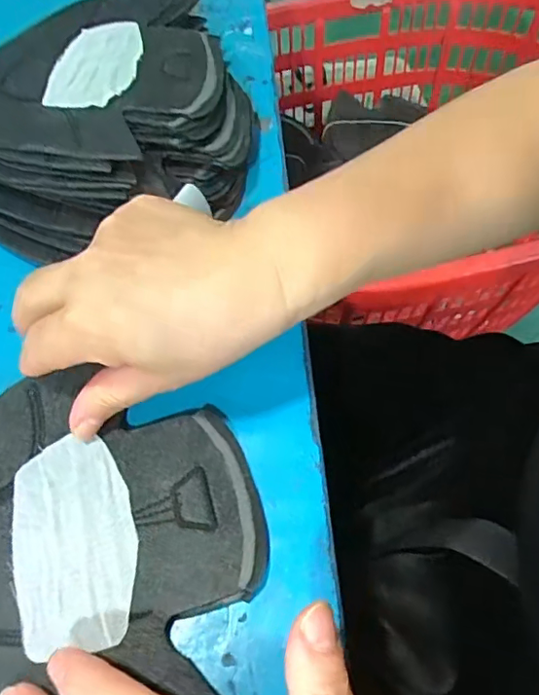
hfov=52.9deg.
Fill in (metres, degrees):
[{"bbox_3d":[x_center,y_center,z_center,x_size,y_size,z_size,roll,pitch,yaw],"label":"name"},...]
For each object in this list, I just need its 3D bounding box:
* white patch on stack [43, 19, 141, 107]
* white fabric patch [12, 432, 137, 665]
[{"bbox_3d":[-0.105,-0.175,0.331,0.051,0.004,0.087,1,58,4],"label":"white patch on stack"},{"bbox_3d":[-0.087,0.084,0.241,0.052,0.005,0.090,-15,62,-9],"label":"white fabric patch"}]

